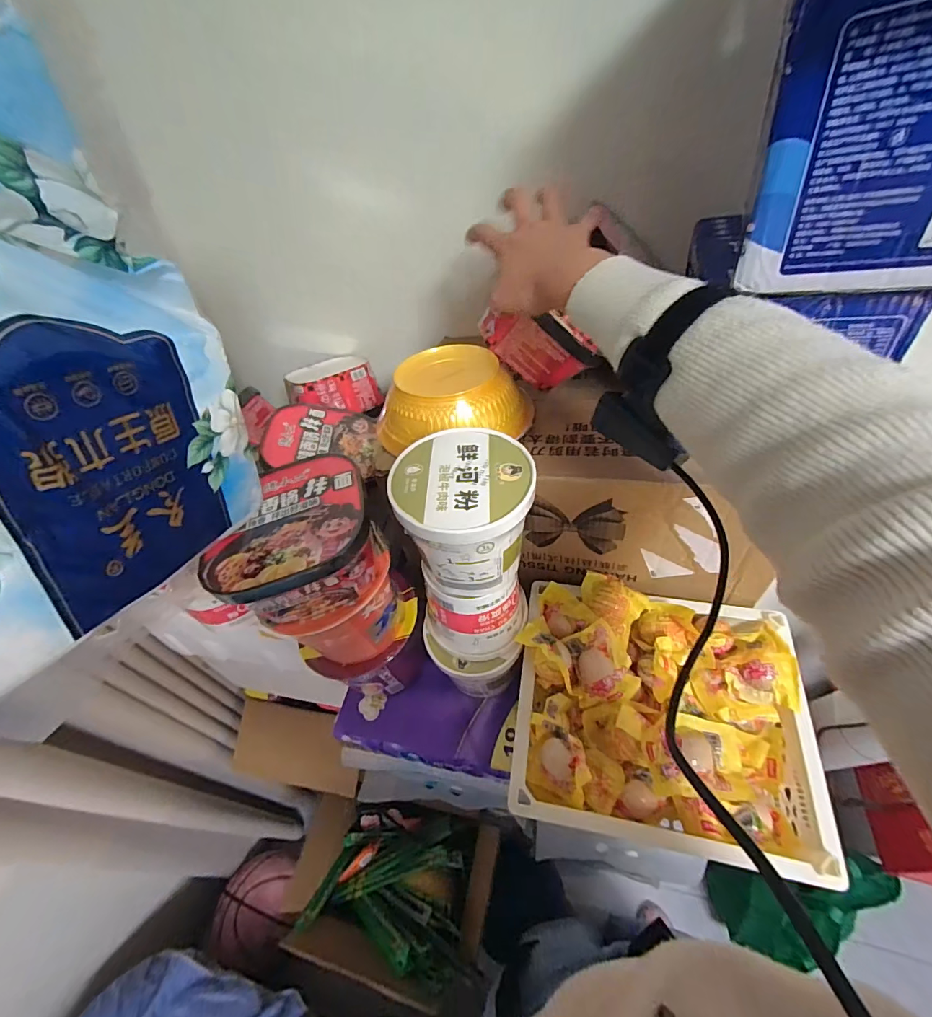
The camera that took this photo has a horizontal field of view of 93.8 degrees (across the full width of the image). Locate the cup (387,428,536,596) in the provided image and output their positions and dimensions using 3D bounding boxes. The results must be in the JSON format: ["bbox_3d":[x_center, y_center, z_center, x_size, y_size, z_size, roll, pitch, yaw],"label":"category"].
[{"bbox_3d":[0.000,0.008,0.381,0.108,0.104,0.110,-3,49,3],"label":"cup"}]

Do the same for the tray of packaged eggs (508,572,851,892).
[{"bbox_3d":[0.196,0.206,0.453,0.280,0.099,0.233,6,50,11],"label":"tray of packaged eggs"}]

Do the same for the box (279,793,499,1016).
[{"bbox_3d":[-0.133,0.715,0.806,0.363,0.167,0.286,6,50,11],"label":"box"}]

